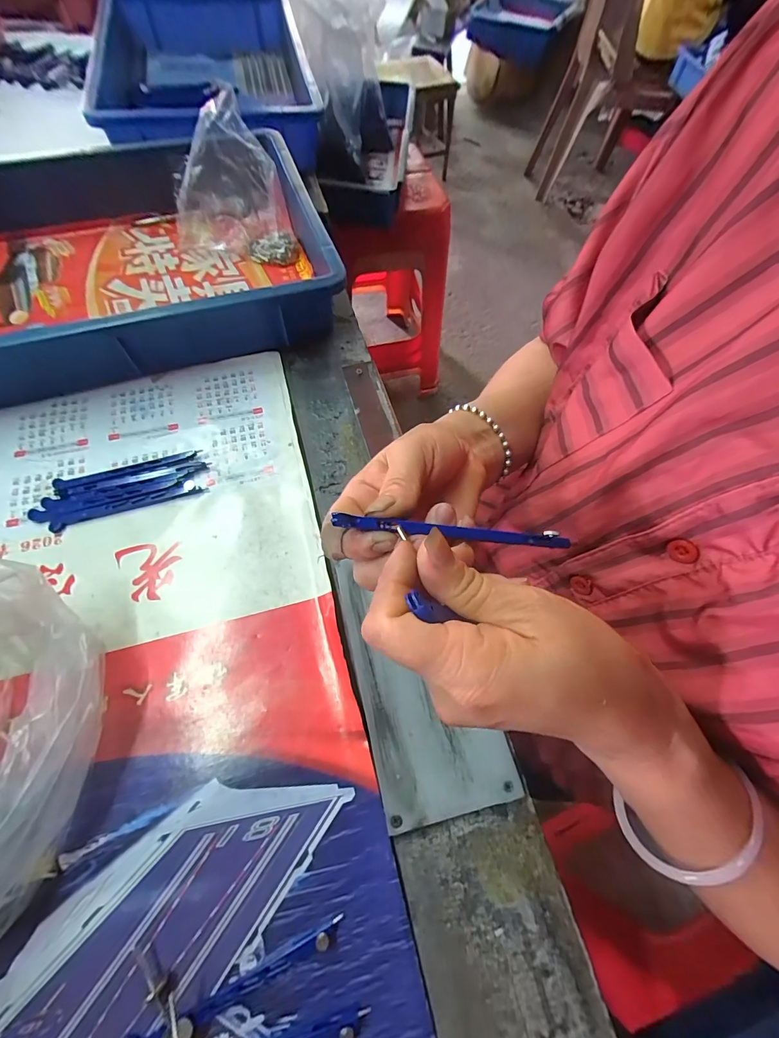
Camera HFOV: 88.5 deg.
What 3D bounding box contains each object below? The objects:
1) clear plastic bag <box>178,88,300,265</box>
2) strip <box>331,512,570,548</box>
[{"bbox_3d":[-0.187,-0.376,0.446,0.128,0.126,0.119,-16,67,-10],"label":"clear plastic bag"},{"bbox_3d":[0.034,0.006,0.198,0.116,0.005,0.008,6,64,-11],"label":"strip"}]

